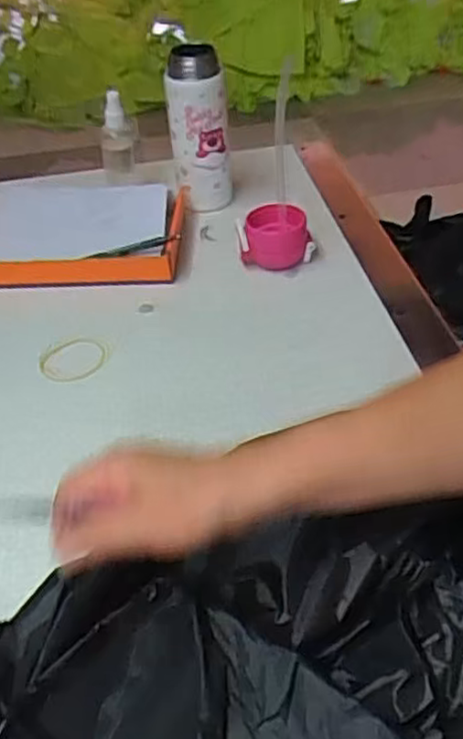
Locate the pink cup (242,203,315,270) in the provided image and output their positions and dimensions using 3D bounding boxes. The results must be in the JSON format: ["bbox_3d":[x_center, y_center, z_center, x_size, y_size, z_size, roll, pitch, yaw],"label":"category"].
[{"bbox_3d":[0.052,-0.144,0.756,0.078,0.051,0.060,-2,42,2],"label":"pink cup"}]

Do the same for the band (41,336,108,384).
[{"bbox_3d":[-0.153,-0.009,0.664,0.064,0.004,0.049,-30,56,-26],"label":"band"}]

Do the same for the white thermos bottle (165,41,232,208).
[{"bbox_3d":[-0.038,-0.286,0.805,0.067,0.183,0.069,-6,42,-2],"label":"white thermos bottle"}]

